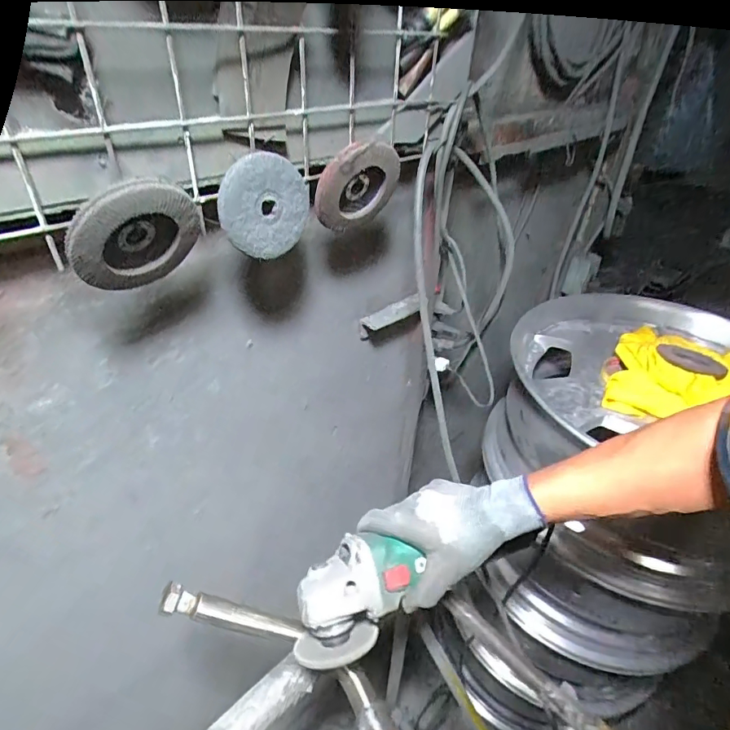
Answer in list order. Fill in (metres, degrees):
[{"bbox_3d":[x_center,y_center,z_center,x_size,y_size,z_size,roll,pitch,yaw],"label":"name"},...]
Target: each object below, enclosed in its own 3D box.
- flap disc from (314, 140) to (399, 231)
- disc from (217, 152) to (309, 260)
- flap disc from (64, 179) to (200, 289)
[{"bbox_3d":[-0.004,-0.185,0.472,0.098,0.094,0.018,-24,66,-31],"label":"flap disc"},{"bbox_3d":[-0.088,-0.141,0.410,0.082,0.086,0.012,9,16,-46],"label":"disc"},{"bbox_3d":[-0.169,-0.095,0.338,0.093,0.085,0.014,-42,75,3],"label":"flap disc"}]

